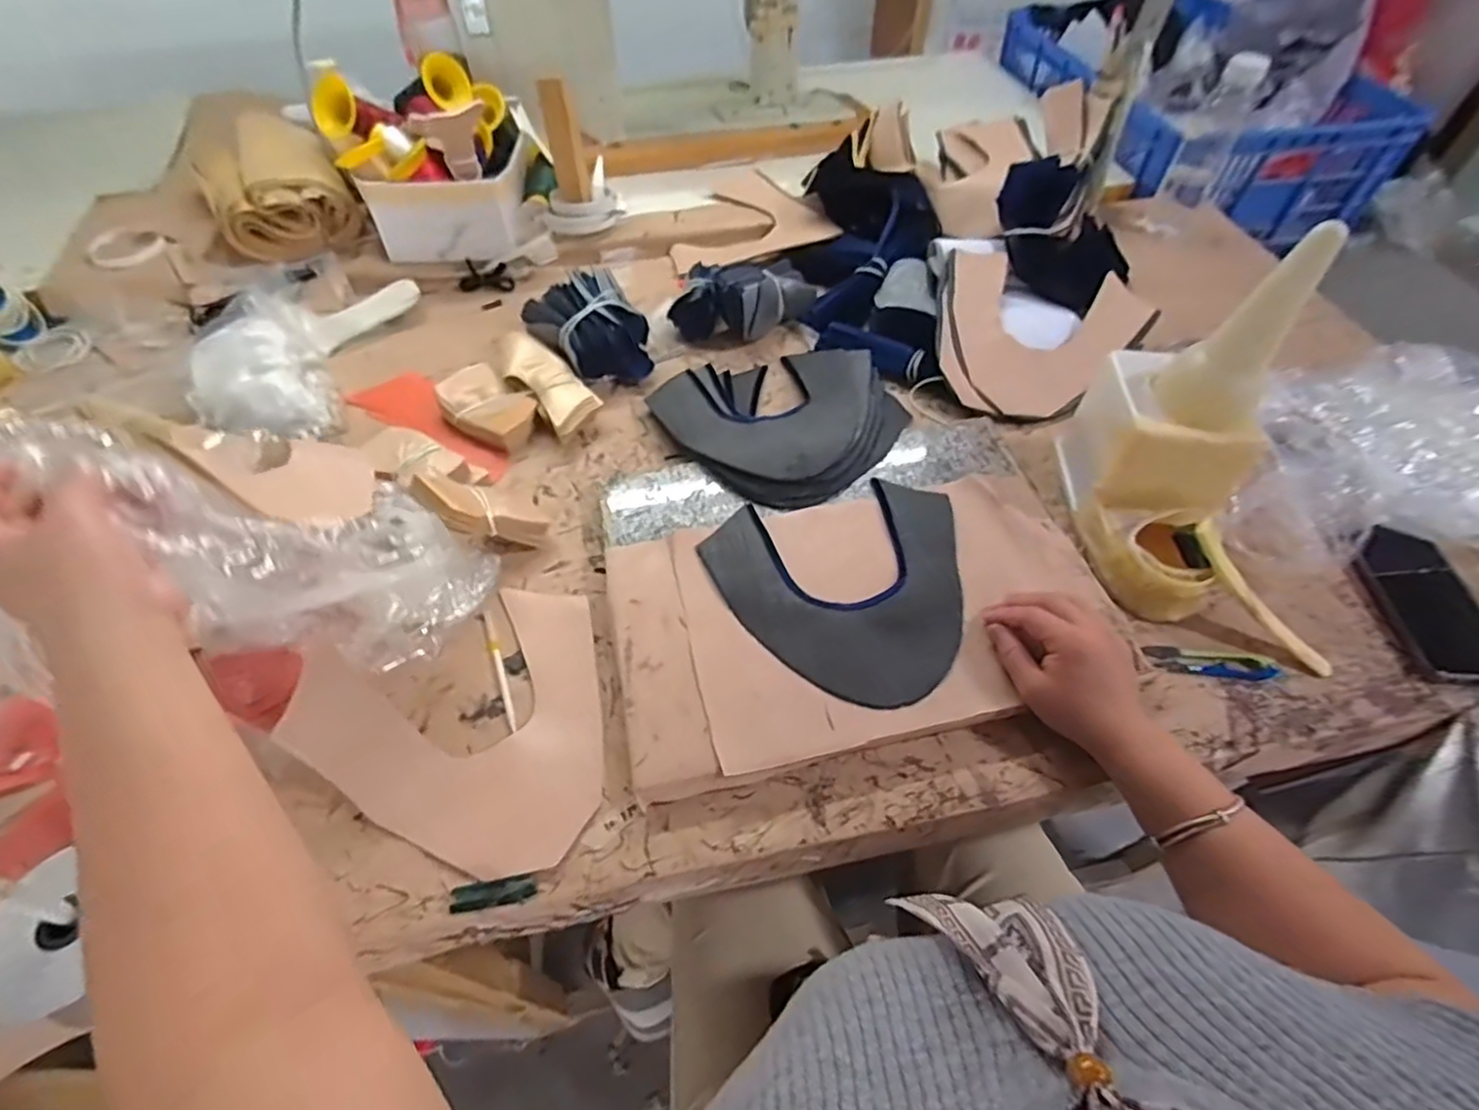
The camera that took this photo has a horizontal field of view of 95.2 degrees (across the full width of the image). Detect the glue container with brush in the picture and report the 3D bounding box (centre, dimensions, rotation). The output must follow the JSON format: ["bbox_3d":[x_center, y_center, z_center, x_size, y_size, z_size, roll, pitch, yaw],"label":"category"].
[{"bbox_3d":[0.372,-0.076,0.519,0.124,0.238,0.259,-6,54,-4],"label":"glue container with brush"}]

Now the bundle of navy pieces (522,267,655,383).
[{"bbox_3d":[-0.159,-0.244,0.735,0.111,0.072,0.111,-28,58,-19],"label":"bundle of navy pieces"}]

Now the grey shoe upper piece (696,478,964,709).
[{"bbox_3d":[0.097,0.027,0.558,0.217,0.008,0.200,-13,54,-11],"label":"grey shoe upper piece"}]

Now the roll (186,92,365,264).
[{"bbox_3d":[-0.605,-0.482,0.869,0.153,0.088,0.262,-29,59,-19],"label":"roll"}]

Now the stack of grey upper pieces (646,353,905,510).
[{"bbox_3d":[0.047,-0.160,0.684,0.222,0.023,0.228,38,62,25],"label":"stack of grey upper pieces"}]

